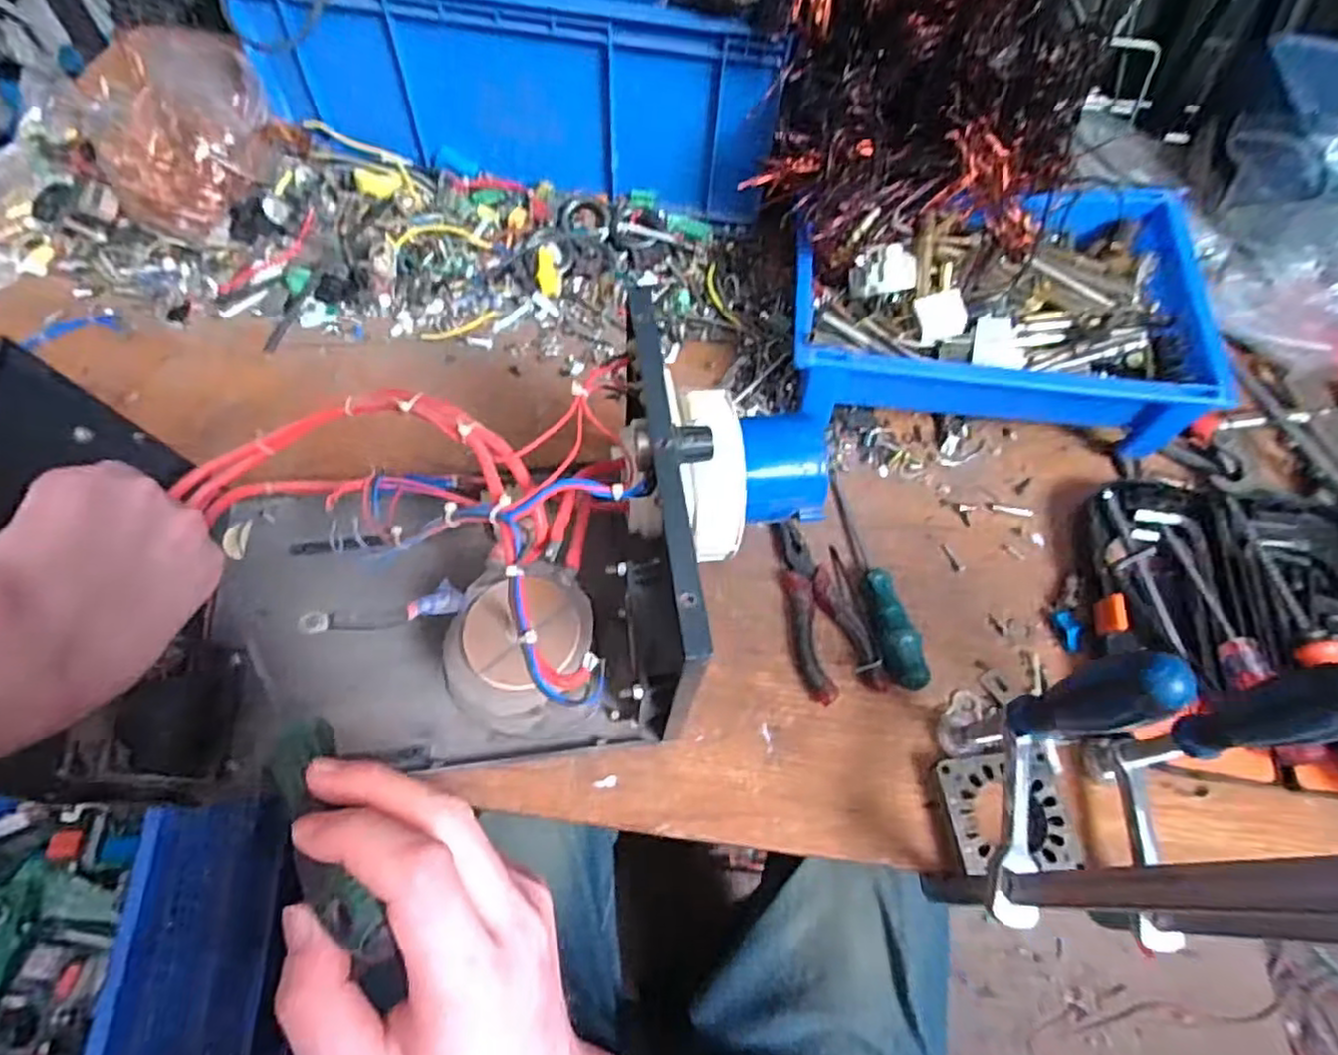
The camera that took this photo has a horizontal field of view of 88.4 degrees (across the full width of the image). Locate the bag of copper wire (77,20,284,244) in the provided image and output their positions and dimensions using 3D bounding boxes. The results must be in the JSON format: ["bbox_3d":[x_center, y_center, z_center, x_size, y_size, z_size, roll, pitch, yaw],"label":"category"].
[{"bbox_3d":[-0.423,-0.347,0.601,0.142,0.095,0.141,-24,64,-16],"label":"bag of copper wire"}]

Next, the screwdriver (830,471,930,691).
[{"bbox_3d":[0.149,0.031,0.500,0.024,0.024,0.176,-5,60,-6],"label":"screwdriver"}]

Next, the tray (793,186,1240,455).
[{"bbox_3d":[0.255,-0.174,0.566,0.304,0.110,0.197,6,60,0],"label":"tray"}]

